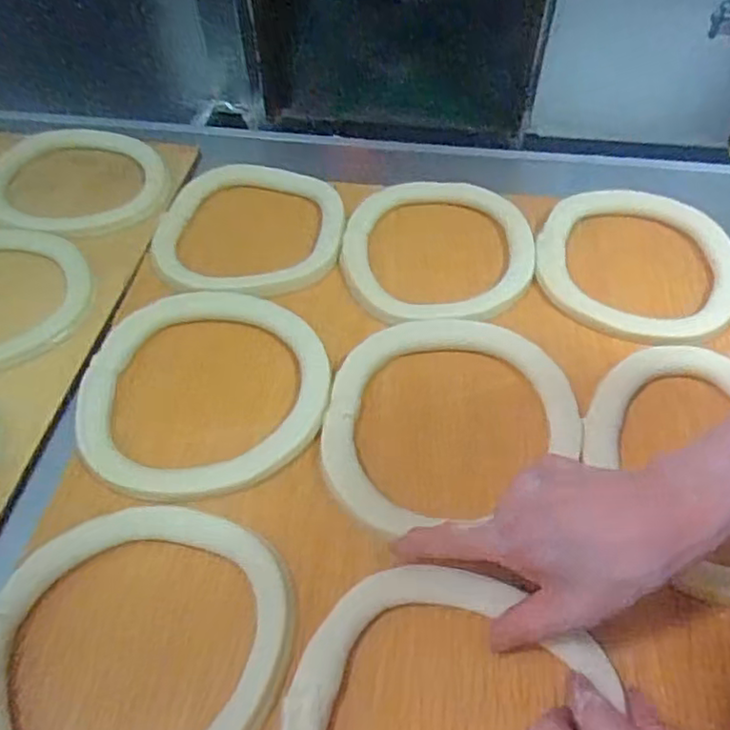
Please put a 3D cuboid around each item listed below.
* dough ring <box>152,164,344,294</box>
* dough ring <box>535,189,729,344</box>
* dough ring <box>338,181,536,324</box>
[{"bbox_3d":[-0.100,-0.130,0.580,0.156,0.025,0.166,-1,52,1],"label":"dough ring"},{"bbox_3d":[0.237,-0.093,0.563,0.168,0.011,0.182,-1,52,1],"label":"dough ring"},{"bbox_3d":[0.064,-0.106,0.565,0.168,0.016,0.173,-1,52,1],"label":"dough ring"}]

